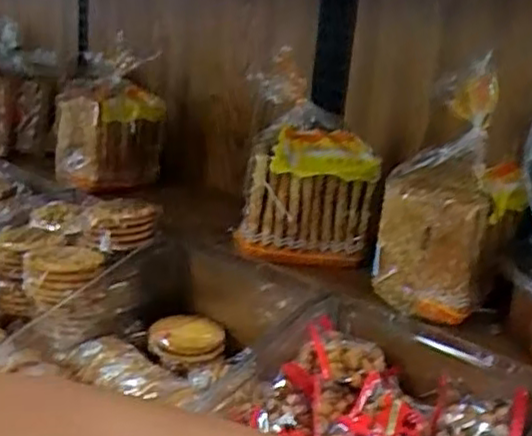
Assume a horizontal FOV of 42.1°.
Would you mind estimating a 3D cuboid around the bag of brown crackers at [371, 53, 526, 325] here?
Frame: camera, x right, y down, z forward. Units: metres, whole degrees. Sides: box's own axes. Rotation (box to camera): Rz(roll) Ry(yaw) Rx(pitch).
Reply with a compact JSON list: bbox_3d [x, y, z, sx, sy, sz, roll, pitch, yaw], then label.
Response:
[{"bbox_3d":[0.190,-0.023,0.716,0.127,0.229,0.105,14,19,27],"label":"bag of brown crackers"}]

